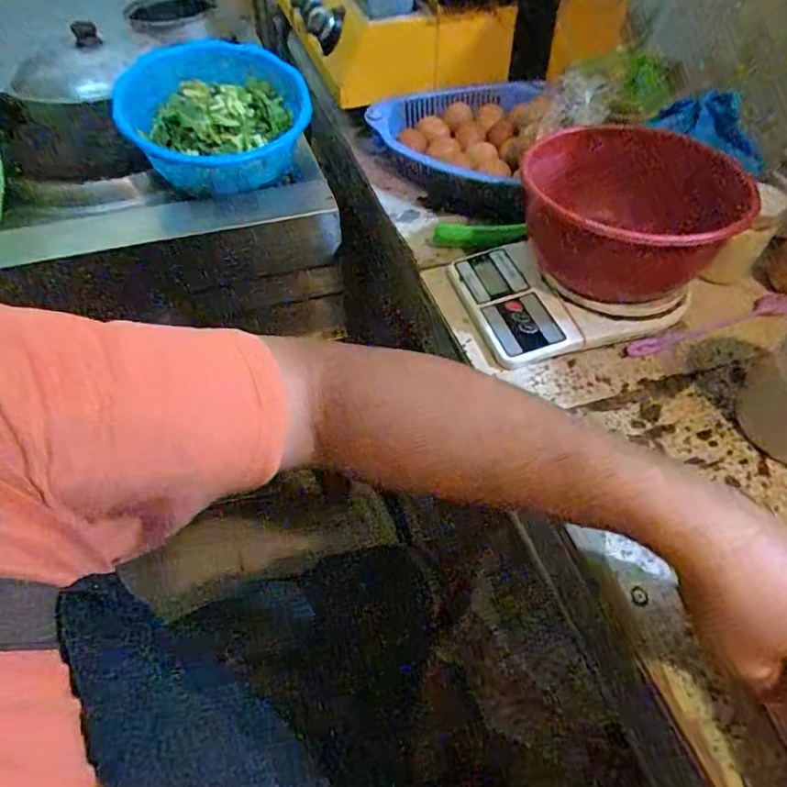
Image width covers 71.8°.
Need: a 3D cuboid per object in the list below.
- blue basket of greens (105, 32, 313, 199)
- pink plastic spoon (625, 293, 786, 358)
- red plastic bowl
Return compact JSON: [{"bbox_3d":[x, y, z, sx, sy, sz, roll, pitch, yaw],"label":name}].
[{"bbox_3d":[-0.222,-0.347,0.680,0.213,0.128,0.223,-16,53,-13],"label":"blue basket of greens"},{"bbox_3d":[0.306,-0.064,0.518,0.194,0.007,0.024,-19,53,-15],"label":"pink plastic spoon"},{"bbox_3d":[0.213,-0.177,0.522,0.183,0.085,0.183,0,51,0],"label":"red plastic bowl"}]

